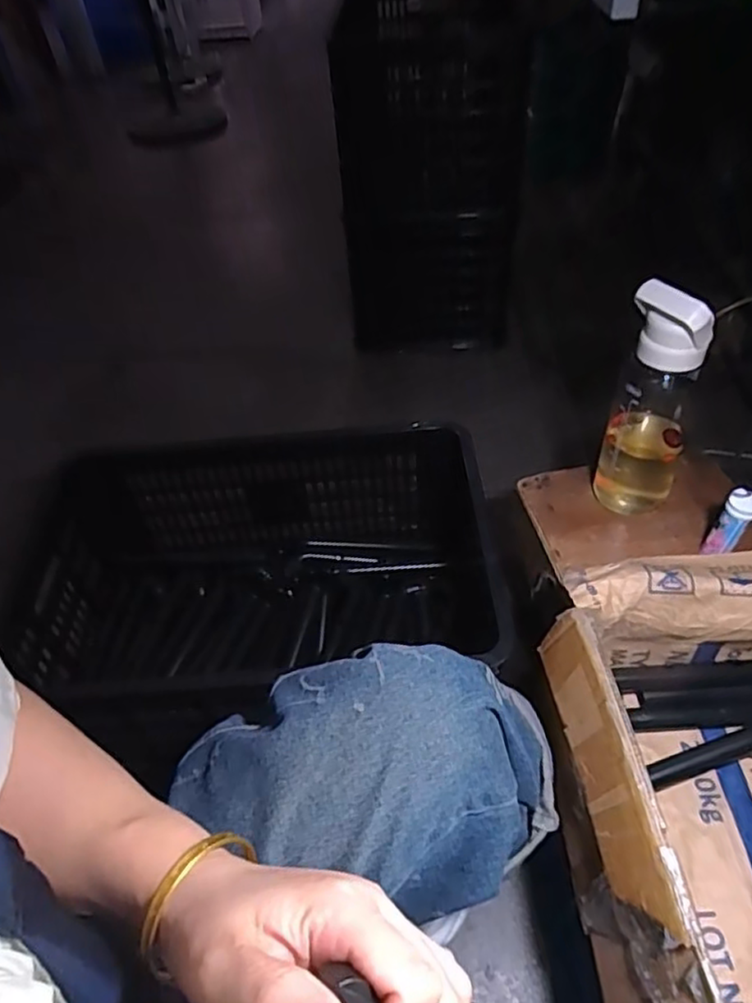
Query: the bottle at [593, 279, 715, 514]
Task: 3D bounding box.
[{"bbox_3d":[0.323,-0.112,0.752,0.091,0.297,0.091,20,53,22],"label":"bottle"}]

